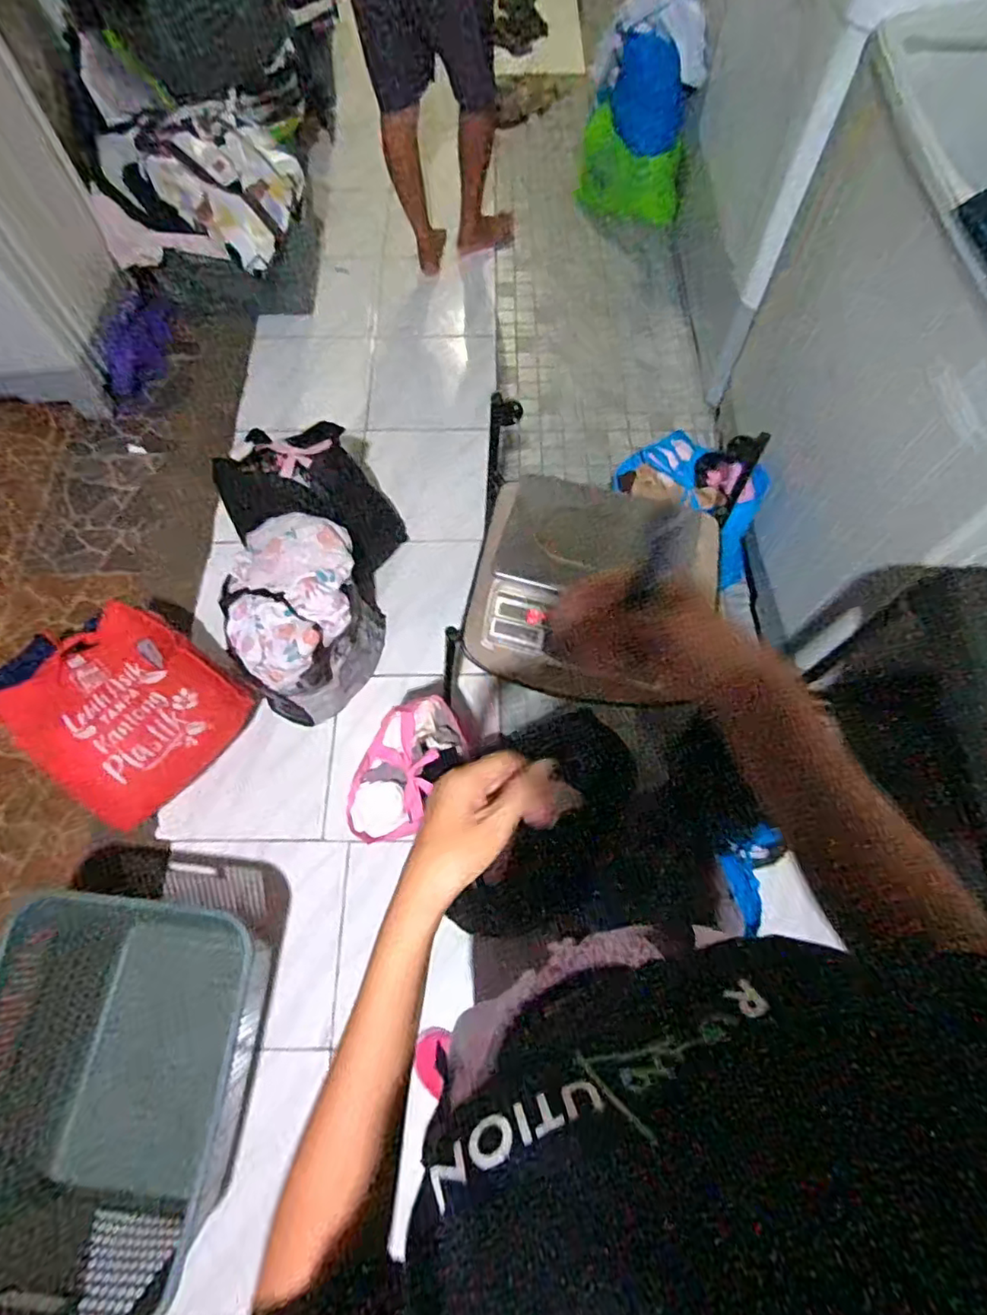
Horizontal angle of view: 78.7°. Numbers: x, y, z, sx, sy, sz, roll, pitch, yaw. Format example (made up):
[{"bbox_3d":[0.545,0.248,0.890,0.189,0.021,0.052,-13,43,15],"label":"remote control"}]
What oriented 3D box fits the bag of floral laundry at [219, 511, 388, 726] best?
[{"bbox_3d":[-0.402,-0.052,1.317,0.254,0.423,0.329,0,68,2],"label":"bag of floral laundry"}]

